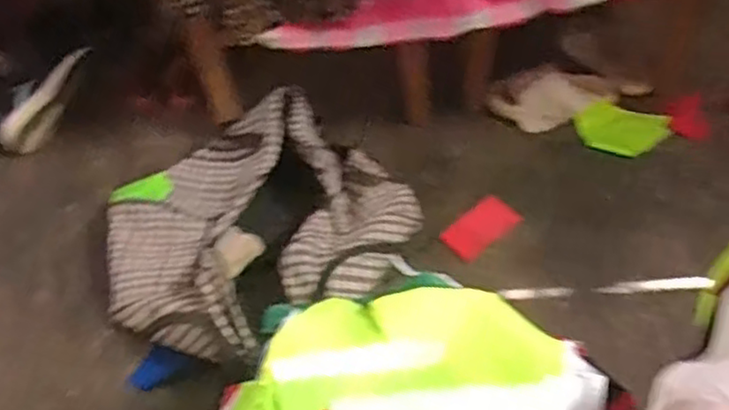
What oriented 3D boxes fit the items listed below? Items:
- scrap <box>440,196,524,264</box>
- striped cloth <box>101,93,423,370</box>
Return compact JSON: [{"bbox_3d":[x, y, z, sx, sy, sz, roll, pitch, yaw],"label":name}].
[{"bbox_3d":[0.198,0.038,1.178,0.150,0.006,0.069,-35,67,-31],"label":"scrap"},{"bbox_3d":[-0.191,0.036,1.134,0.452,0.117,0.460,31,61,27],"label":"striped cloth"}]

